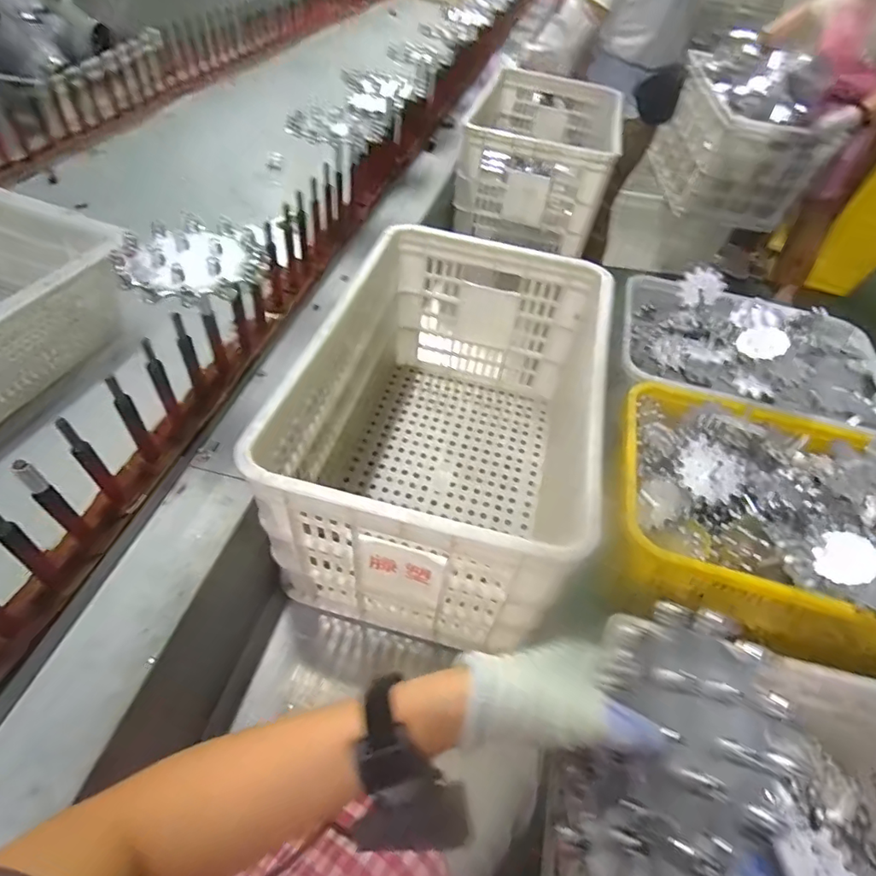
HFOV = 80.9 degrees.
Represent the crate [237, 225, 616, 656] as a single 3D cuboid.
[{"bbox_3d":[0.031,-0.023,0.751,0.374,0.292,0.544,16,51,9],"label":"crate"}]

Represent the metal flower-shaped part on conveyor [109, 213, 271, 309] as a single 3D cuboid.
[{"bbox_3d":[-0.273,-0.197,0.577,0.147,0.039,0.161,2,50,-2],"label":"metal flower-shaped part on conveyor"}]

